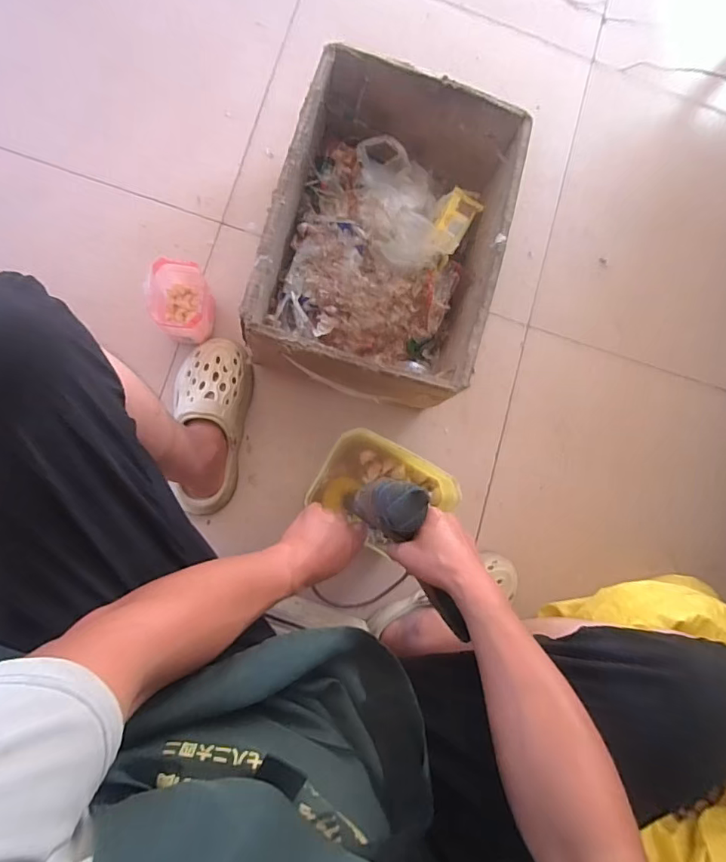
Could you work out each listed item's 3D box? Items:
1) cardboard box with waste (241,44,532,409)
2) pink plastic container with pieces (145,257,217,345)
[{"bbox_3d":[0.032,-0.289,0.758,0.319,0.172,0.465,15,81,-5],"label":"cardboard box with waste"},{"bbox_3d":[-0.291,-0.207,0.780,0.085,0.111,0.117,1,82,-7],"label":"pink plastic container with pieces"}]

